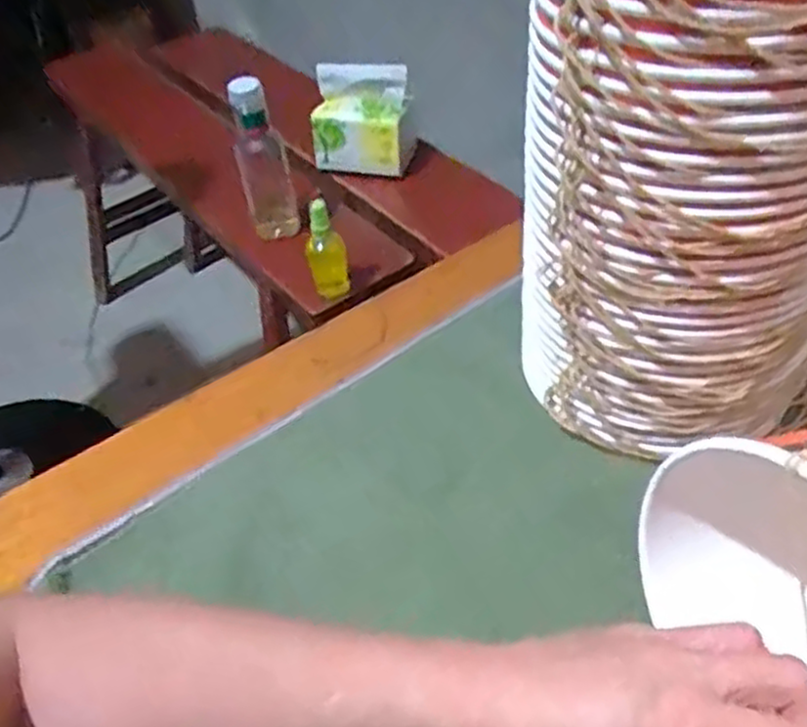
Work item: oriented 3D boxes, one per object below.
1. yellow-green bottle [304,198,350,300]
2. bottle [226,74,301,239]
[{"bbox_3d":[-0.090,-0.130,0.883,0.046,0.125,0.036,-15,24,-10],"label":"yellow-green bottle"},{"bbox_3d":[-0.179,-0.254,0.979,0.063,0.212,0.060,-12,44,-7],"label":"bottle"}]

